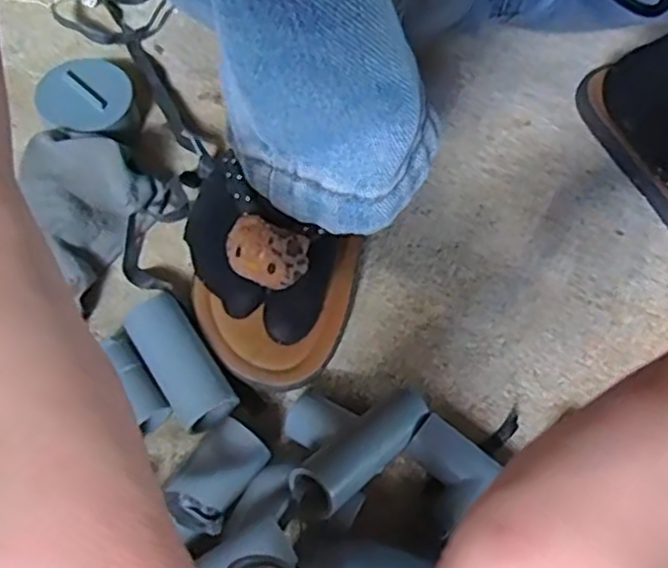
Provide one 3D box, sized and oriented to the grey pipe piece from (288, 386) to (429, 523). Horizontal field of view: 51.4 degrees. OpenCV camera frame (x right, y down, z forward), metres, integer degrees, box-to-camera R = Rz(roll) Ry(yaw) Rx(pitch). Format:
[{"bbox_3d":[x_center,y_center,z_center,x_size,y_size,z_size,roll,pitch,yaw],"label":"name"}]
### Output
[{"bbox_3d":[0.016,0.087,0.368,0.028,0.024,0.094,42,51,18],"label":"grey pipe piece"}]

